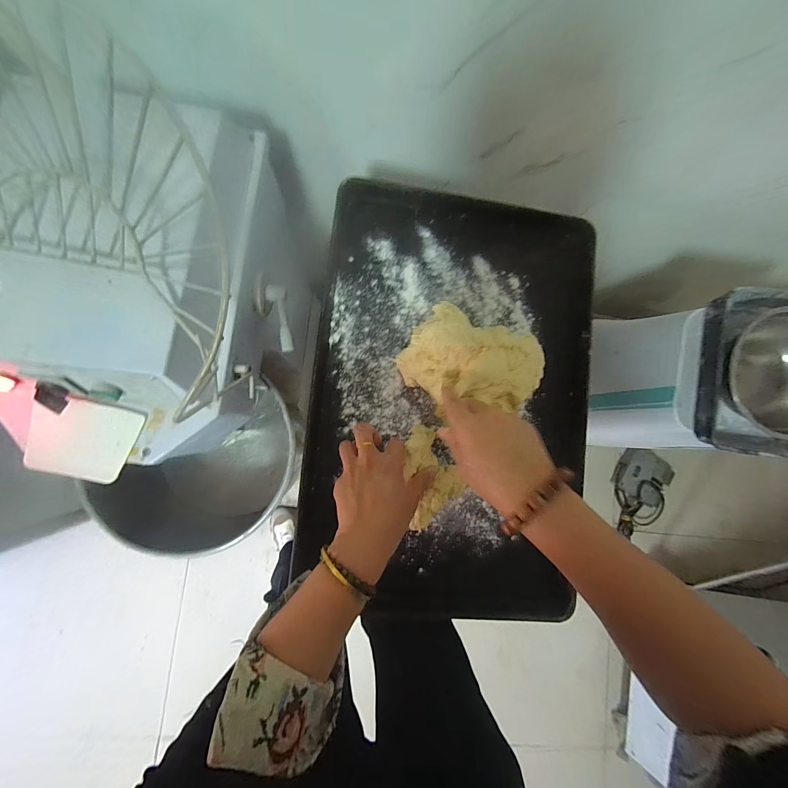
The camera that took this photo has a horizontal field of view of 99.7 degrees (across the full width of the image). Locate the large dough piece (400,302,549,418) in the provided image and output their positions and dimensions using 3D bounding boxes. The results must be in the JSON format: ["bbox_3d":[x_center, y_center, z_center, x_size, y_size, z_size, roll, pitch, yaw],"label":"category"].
[{"bbox_3d":[0.104,-0.039,0.446,0.175,0.081,0.127,22,82,-4],"label":"large dough piece"}]

